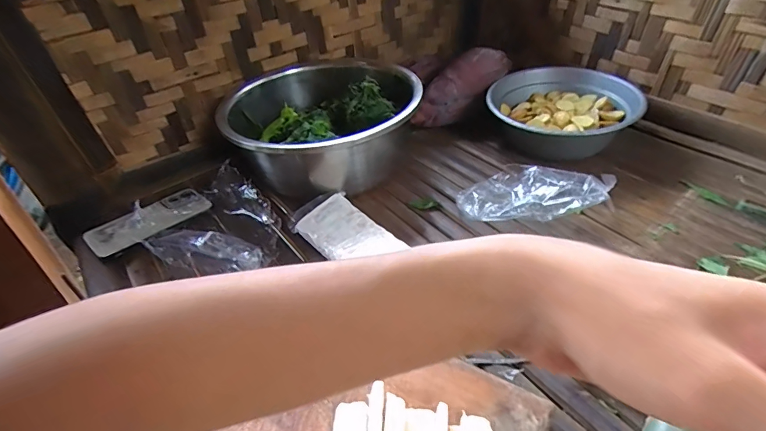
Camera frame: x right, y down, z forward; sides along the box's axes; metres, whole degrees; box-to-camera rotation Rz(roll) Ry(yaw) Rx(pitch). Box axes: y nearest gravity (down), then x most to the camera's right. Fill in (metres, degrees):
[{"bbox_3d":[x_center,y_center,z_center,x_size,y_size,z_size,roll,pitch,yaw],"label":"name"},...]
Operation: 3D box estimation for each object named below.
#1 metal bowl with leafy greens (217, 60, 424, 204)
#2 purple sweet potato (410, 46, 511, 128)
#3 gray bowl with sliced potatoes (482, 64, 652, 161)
[{"bbox_3d":[-0.094,-0.143,0.688,0.300,0.129,0.281,-3,38,2],"label":"metal bowl with leafy greens"},{"bbox_3d":[0.144,-0.238,0.779,0.224,0.062,0.072,-42,47,-7],"label":"purple sweet potato"},{"bbox_3d":[0.306,-0.172,0.734,0.228,0.104,0.211,-3,38,2],"label":"gray bowl with sliced potatoes"}]

